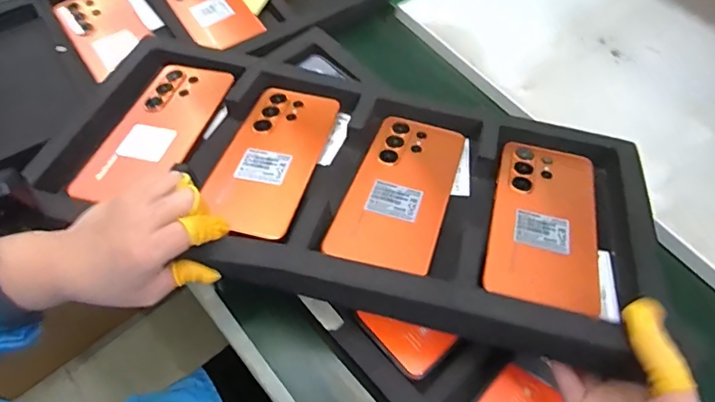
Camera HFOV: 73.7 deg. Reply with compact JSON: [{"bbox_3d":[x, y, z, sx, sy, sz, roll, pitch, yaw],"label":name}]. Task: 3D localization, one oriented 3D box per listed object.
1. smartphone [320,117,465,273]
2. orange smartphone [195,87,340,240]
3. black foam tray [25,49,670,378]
[{"bbox_3d":[0.038,-0.012,0.388,0.076,0.007,0.169,21,49,8],"label":"smartphone"},{"bbox_3d":[-0.073,-0.039,0.408,0.076,0.010,0.170,13,50,4],"label":"orange smartphone"},{"bbox_3d":[-0.008,-0.017,0.391,0.482,0.032,0.209,13,47,8],"label":"black foam tray"}]

